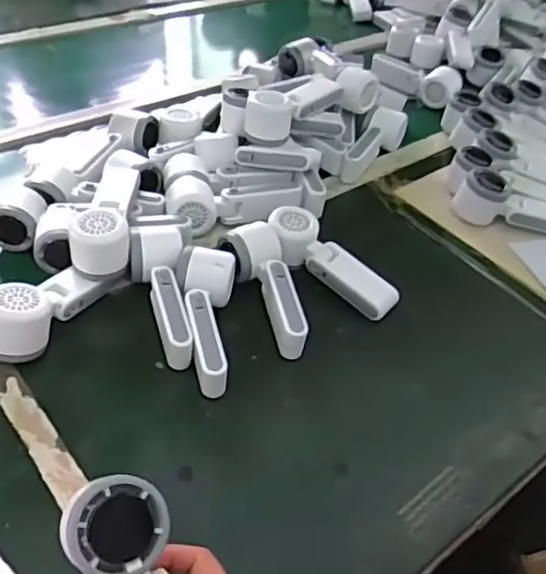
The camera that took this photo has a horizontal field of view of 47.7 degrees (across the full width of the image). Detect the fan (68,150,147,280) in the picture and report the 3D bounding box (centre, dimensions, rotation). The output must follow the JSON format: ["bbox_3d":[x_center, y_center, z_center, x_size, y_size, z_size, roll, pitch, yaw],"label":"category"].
[{"bbox_3d":[-0.175,-0.098,0.681,0.057,0.047,0.205,4,43,-3],"label":"fan"}]

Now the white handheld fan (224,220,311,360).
[{"bbox_3d":[-0.011,0.002,0.642,0.060,0.054,0.157,-6,44,-13],"label":"white handheld fan"}]

